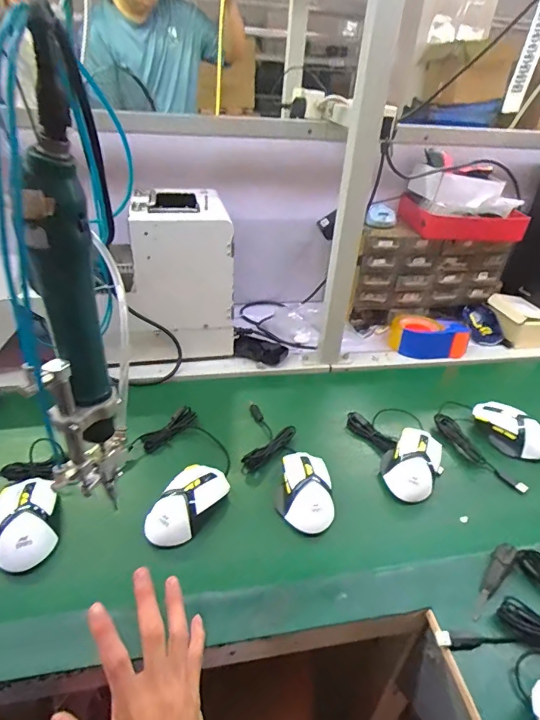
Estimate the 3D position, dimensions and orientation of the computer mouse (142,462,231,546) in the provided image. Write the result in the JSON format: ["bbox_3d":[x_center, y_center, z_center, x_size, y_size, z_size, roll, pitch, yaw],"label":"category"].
[{"bbox_3d":[-0.104,0.184,0.552,0.068,0.038,0.123,20,37,23],"label":"computer mouse"}]

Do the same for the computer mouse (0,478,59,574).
[{"bbox_3d":[-0.299,0.190,0.527,0.068,0.038,0.123,-10,36,-19],"label":"computer mouse"}]

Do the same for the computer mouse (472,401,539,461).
[{"bbox_3d":[0.383,0.110,0.685,0.070,0.042,0.120,-14,38,-25],"label":"computer mouse"}]

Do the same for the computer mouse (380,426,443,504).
[{"bbox_3d":[0.203,0.149,0.616,0.077,0.046,0.116,21,38,24],"label":"computer mouse"}]

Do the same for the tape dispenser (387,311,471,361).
[{"bbox_3d":[0.328,-0.048,0.891,0.154,0.055,0.086,8,34,6],"label":"tape dispenser"}]

